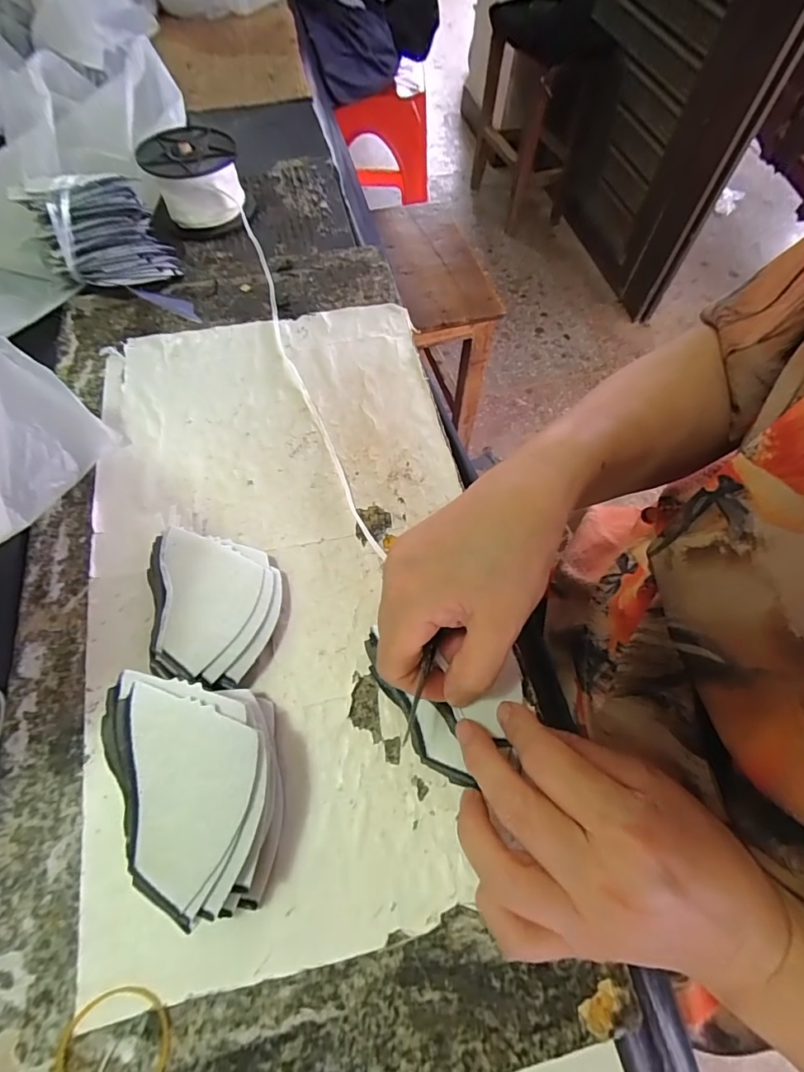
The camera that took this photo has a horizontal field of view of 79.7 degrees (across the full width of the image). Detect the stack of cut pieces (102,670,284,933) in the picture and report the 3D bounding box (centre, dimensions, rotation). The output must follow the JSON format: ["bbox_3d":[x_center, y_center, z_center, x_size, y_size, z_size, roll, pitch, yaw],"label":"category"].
[{"bbox_3d":[-0.099,0.121,0.238,0.070,0.048,0.110,-17,64,-11],"label":"stack of cut pieces"}]

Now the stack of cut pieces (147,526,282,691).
[{"bbox_3d":[-0.120,0.042,0.291,0.084,0.026,0.085,12,63,4],"label":"stack of cut pieces"}]

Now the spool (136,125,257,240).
[{"bbox_3d":[-0.205,-0.357,0.485,0.093,0.056,0.096,-18,64,-11],"label":"spool"}]

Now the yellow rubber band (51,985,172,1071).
[{"bbox_3d":[-0.126,0.225,0.208,0.048,0.004,0.046,0,62,-2],"label":"yellow rubber band"}]

